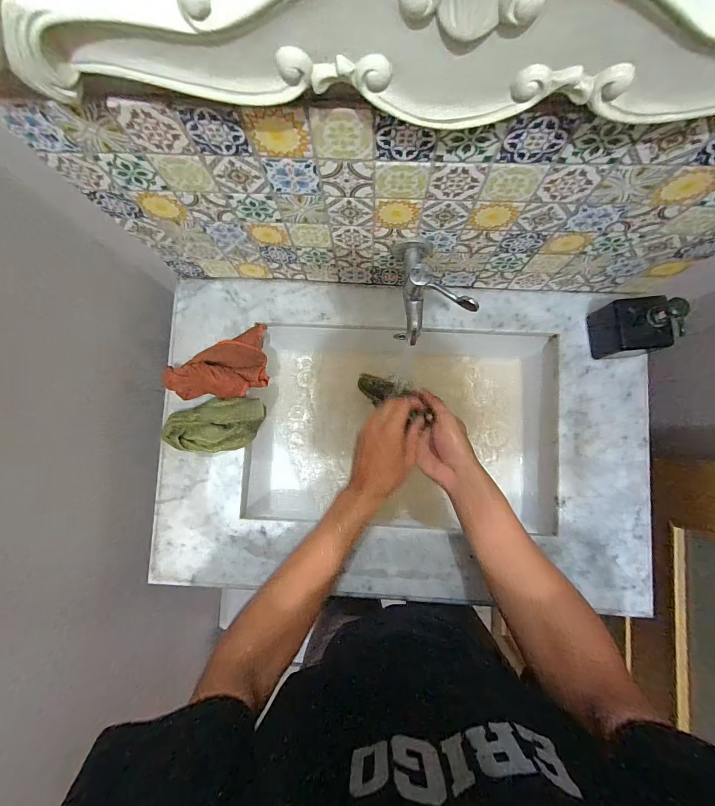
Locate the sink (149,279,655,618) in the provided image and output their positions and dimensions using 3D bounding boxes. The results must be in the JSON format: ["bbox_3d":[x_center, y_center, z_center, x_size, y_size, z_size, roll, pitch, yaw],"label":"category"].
[{"bbox_3d":[0.065,0.055,0.606,0.690,0.148,0.443,4,86,3],"label":"sink"}]

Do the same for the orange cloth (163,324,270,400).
[{"bbox_3d":[-0.194,-0.047,0.532,0.150,0.057,0.087,-30,85,0],"label":"orange cloth"}]

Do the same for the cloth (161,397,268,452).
[{"bbox_3d":[-0.201,0.032,0.532,0.135,0.055,0.077,1,85,3],"label":"cloth"}]

